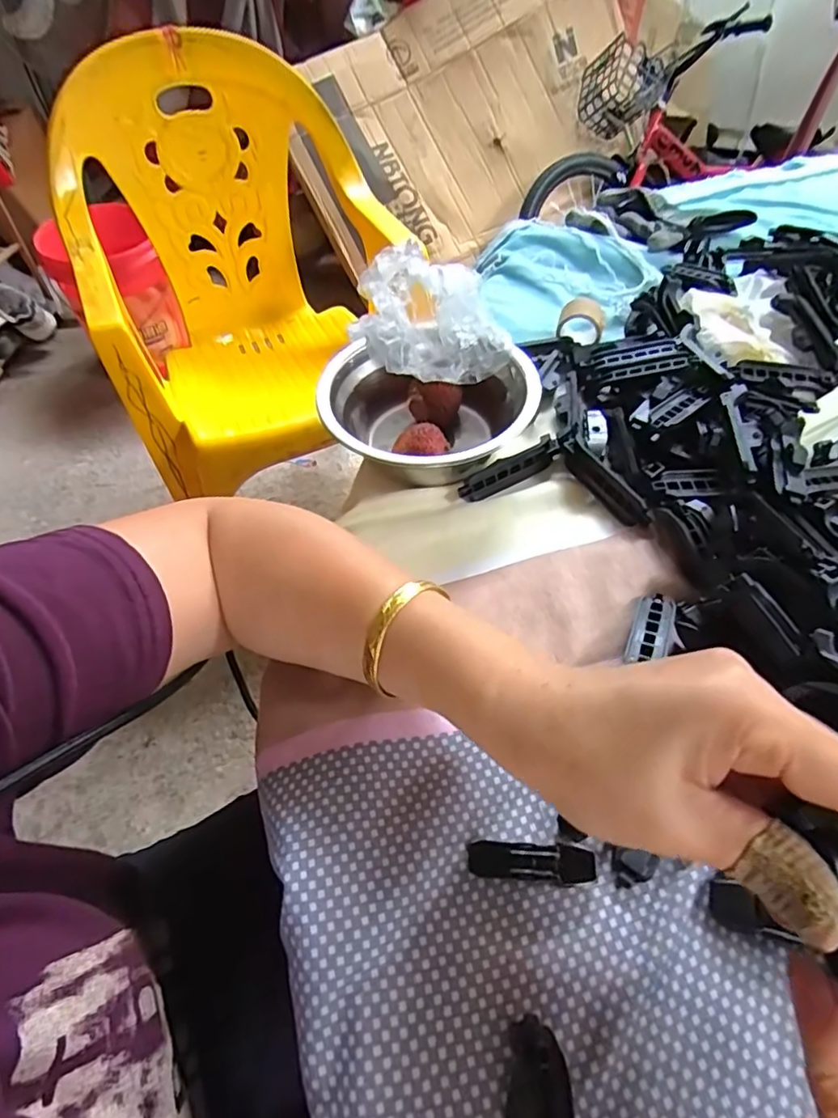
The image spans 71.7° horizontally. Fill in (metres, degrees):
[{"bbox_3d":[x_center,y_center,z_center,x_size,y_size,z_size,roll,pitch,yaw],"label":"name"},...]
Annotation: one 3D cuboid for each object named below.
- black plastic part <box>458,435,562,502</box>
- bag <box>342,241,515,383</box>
[{"bbox_3d":[0.059,-0.057,0.373,0.072,0.017,0.013,-25,58,-16],"label":"black plastic part"},{"bbox_3d":[0.007,-0.155,0.373,0.091,0.056,0.070,-14,55,-8],"label":"bag"}]

